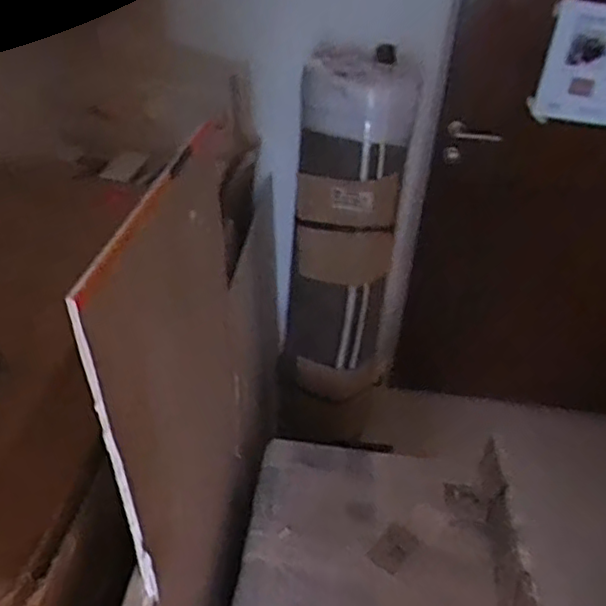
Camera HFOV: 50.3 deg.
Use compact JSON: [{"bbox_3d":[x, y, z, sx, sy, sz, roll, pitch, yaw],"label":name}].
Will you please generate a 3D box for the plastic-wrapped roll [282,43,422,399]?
[{"bbox_3d":[0.111,-0.170,1.723,0.286,0.886,0.305,4,31,-3],"label":"plastic-wrapped roll"}]

